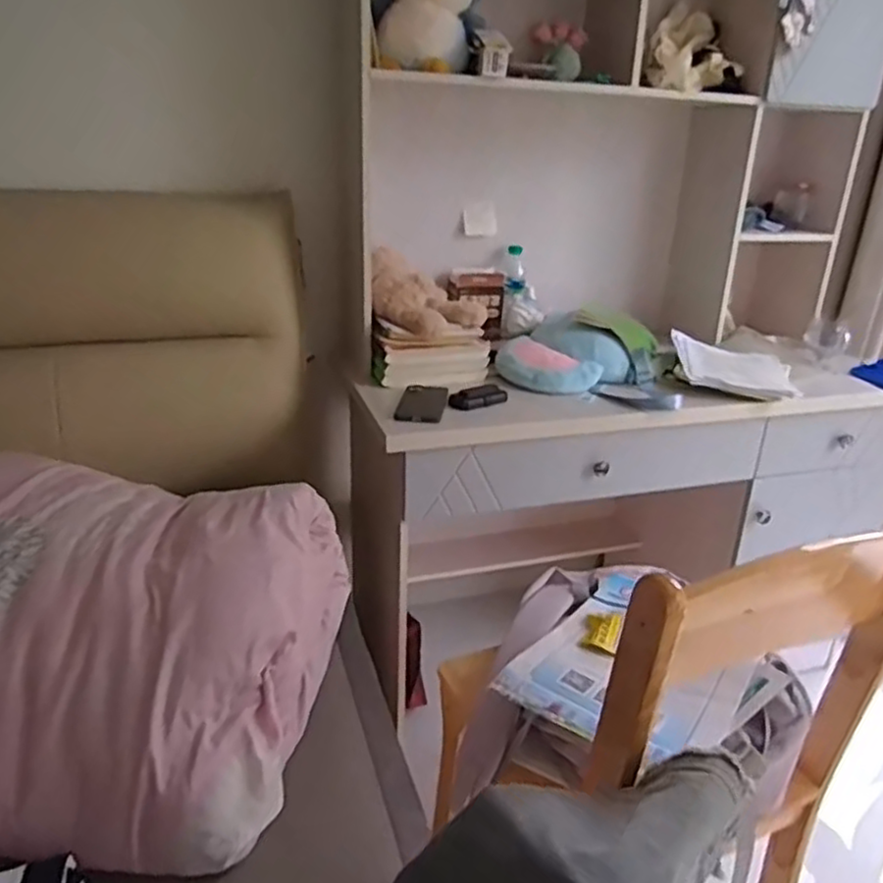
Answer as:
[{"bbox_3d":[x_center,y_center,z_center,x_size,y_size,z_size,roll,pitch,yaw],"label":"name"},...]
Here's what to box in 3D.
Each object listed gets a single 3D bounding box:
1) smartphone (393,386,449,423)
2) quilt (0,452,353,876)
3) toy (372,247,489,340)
[{"bbox_3d":[-0.033,-0.067,1.238,0.080,0.015,0.161,4,23,5],"label":"smartphone"},{"bbox_3d":[-0.475,0.211,0.841,0.633,0.218,0.455,3,23,2],"label":"quilt"},{"bbox_3d":[-0.023,-0.280,1.351,0.219,0.126,0.119,2,23,1],"label":"toy"}]

